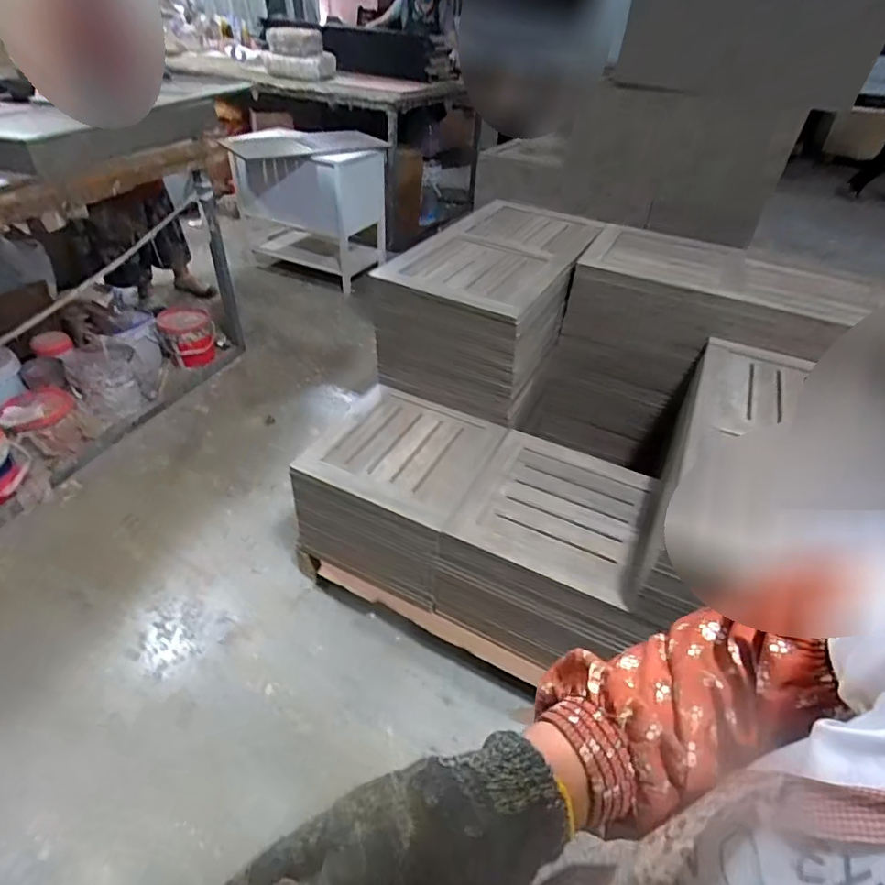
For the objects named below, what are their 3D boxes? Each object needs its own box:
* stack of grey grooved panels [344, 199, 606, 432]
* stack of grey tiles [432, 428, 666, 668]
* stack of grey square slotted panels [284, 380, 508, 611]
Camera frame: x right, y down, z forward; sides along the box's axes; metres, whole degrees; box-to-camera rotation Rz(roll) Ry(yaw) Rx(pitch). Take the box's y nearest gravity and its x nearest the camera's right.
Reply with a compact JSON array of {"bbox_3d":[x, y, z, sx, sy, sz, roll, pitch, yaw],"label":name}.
[{"bbox_3d":[0.142,-0.391,1.490,0.386,0.358,0.719,20,42,16],"label":"stack of grey grooved panels"},{"bbox_3d":[0.239,0.238,1.194,0.390,0.275,0.388,20,42,15],"label":"stack of grey tiles"},{"bbox_3d":[-0.117,0.126,1.311,0.365,0.301,0.393,20,42,16],"label":"stack of grey square slotted panels"}]

